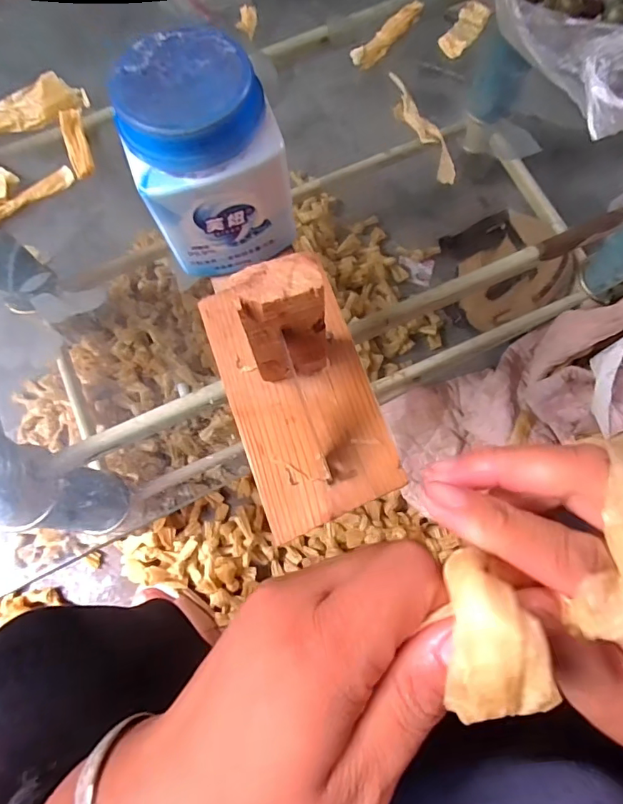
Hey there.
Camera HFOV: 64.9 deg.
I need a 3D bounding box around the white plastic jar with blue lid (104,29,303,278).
[{"bbox_3d":[-0.061,-0.141,0.296,0.083,0.106,0.076,-20,76,-3],"label":"white plastic jar with blue lid"}]

